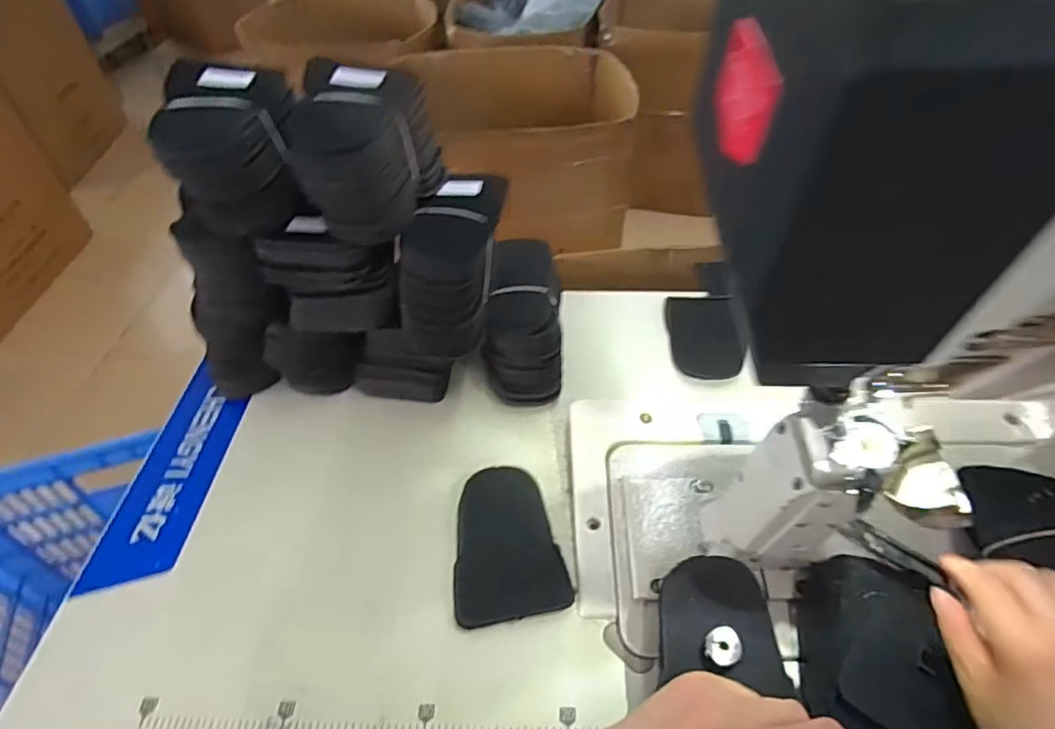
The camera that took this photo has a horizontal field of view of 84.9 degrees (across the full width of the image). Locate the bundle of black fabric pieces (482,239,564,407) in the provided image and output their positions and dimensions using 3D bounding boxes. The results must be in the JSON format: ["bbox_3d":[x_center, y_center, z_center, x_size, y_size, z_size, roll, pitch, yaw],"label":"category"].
[{"bbox_3d":[0.001,-0.039,0.603,0.083,0.105,0.129,2,46,4],"label":"bundle of black fabric pieces"}]

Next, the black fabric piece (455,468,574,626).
[{"bbox_3d":[-0.020,0.149,0.493,0.091,0.008,0.131,-9,46,-7],"label":"black fabric piece"}]

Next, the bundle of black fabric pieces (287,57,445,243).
[{"bbox_3d":[-0.135,-0.178,0.481,0.095,0.097,0.108,5,46,7],"label":"bundle of black fabric pieces"}]

